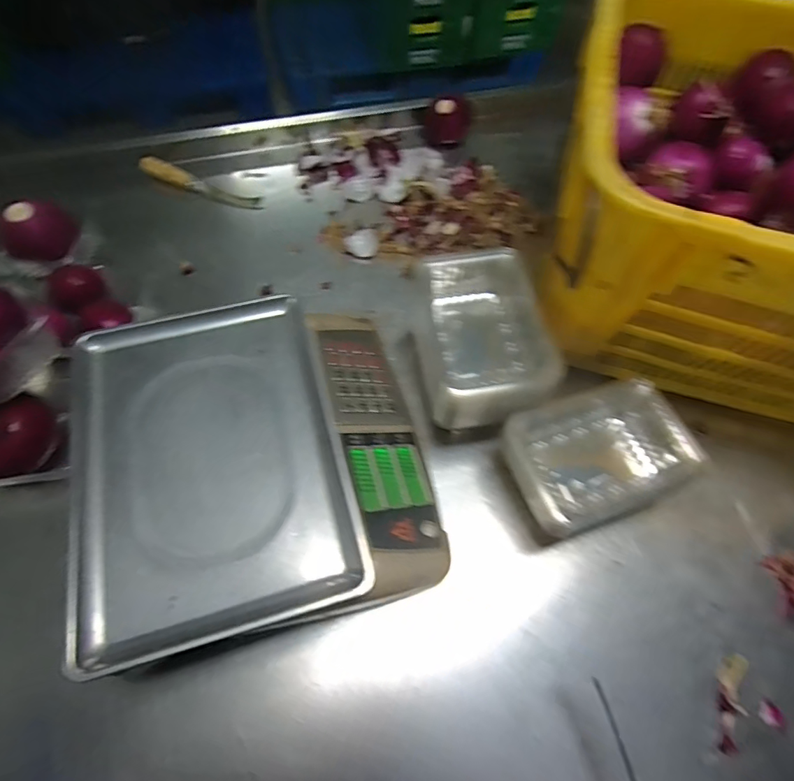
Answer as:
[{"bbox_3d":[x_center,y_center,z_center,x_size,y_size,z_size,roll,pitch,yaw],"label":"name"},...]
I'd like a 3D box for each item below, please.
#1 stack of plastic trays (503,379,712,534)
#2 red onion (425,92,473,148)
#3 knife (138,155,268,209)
[{"bbox_3d":[0.217,0.078,0.526,0.181,0.090,0.136,-21,67,-13],"label":"stack of plastic trays"},{"bbox_3d":[0.090,-0.469,0.831,0.079,0.073,0.063,9,64,1],"label":"red onion"},{"bbox_3d":[-0.315,-0.331,0.757,0.213,0.026,0.042,19,64,5],"label":"knife"}]

